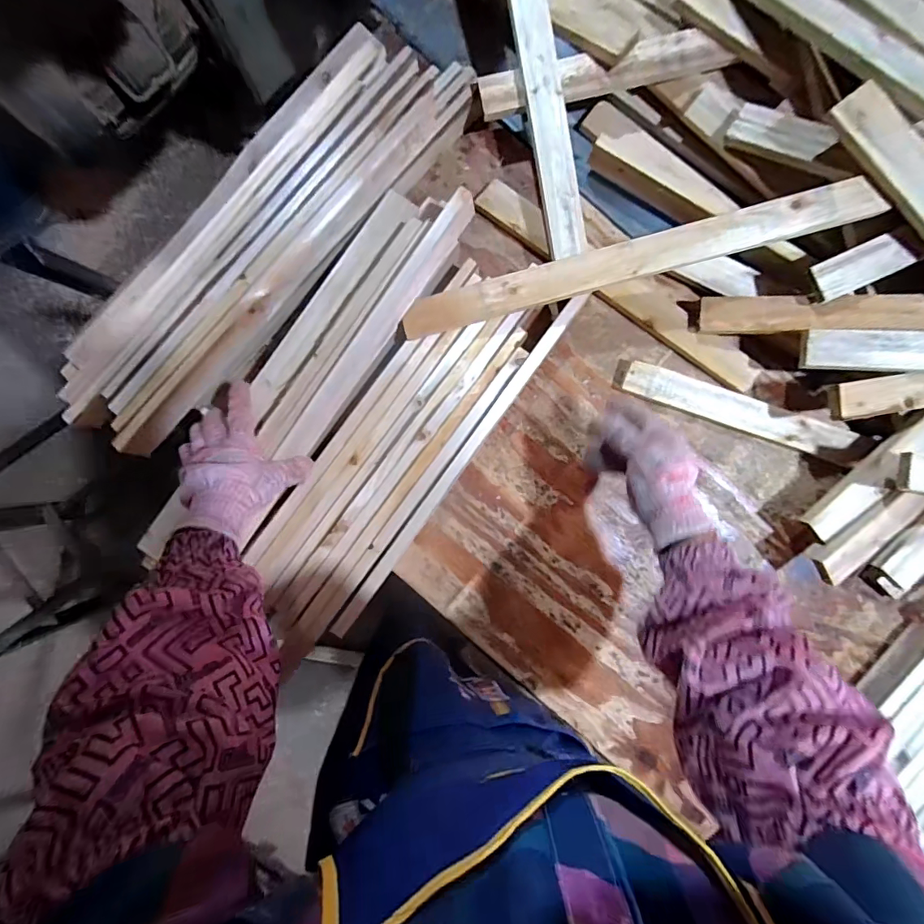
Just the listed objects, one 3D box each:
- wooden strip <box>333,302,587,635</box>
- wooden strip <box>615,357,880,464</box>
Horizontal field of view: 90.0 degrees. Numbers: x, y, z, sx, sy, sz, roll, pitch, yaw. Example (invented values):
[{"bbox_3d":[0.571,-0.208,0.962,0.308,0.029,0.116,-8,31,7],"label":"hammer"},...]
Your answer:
[{"bbox_3d":[-0.003,0.004,0.552,0.021,0.038,0.482,36,89,-1],"label":"wooden strip"},{"bbox_3d":[0.340,-0.060,0.564,0.302,0.019,0.039,17,89,-1],"label":"wooden strip"}]

